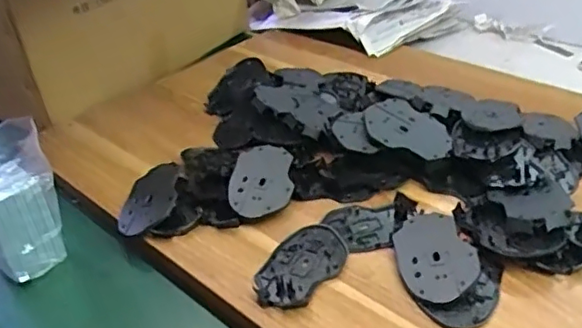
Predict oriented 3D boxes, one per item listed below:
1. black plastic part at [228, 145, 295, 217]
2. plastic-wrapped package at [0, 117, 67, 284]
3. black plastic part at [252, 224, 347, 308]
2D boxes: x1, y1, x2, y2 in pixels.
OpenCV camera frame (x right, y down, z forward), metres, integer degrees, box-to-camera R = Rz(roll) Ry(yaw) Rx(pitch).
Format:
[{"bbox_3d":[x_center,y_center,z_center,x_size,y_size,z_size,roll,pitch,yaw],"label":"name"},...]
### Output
[{"bbox_3d":[-0.035,0.020,0.711,0.072,0.028,0.096,-5,36,2],"label":"black plastic part"},{"bbox_3d":[-0.301,0.041,0.654,0.093,0.140,0.077,-27,41,-26],"label":"plastic-wrapped package"},{"bbox_3d":[0.012,0.103,0.610,0.069,0.007,0.117,22,45,33],"label":"black plastic part"}]

